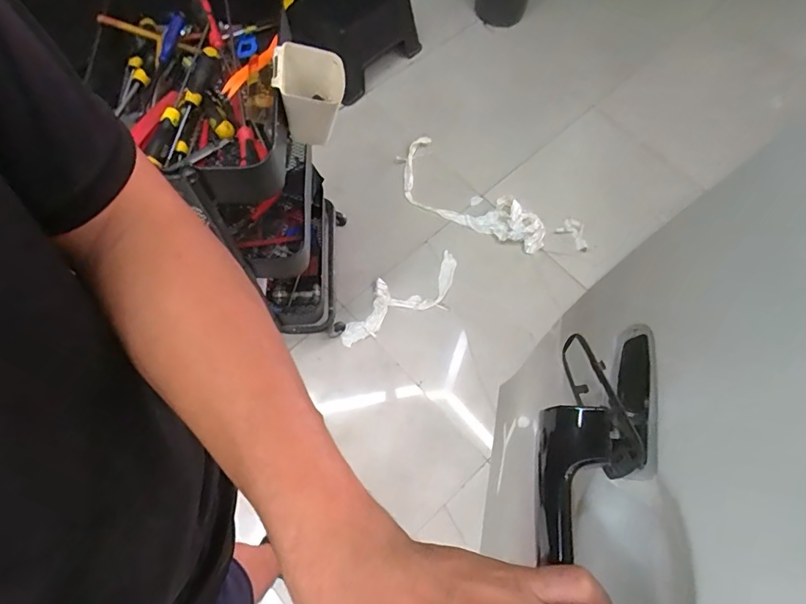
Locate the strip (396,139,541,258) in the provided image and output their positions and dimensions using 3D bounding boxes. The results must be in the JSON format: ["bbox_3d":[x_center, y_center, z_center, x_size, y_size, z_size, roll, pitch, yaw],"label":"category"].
[{"bbox_3d":[0.207,-0.341,1.605,0.579,0.074,0.235,42,73,15],"label":"strip"}]

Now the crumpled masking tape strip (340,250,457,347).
[{"bbox_3d":[-0.006,-0.013,1.488,0.426,0.023,0.159,-24,70,-10],"label":"crumpled masking tape strip"}]

